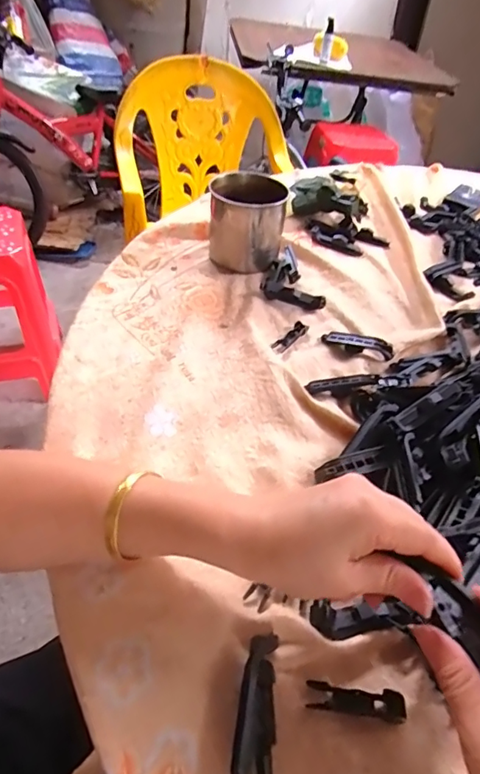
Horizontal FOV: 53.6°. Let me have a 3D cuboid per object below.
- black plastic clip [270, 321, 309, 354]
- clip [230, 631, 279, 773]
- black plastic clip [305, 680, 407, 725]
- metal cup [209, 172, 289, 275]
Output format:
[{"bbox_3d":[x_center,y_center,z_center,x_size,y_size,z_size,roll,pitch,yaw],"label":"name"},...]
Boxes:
[{"bbox_3d":[0.054,-0.053,0.502,0.014,0.007,0.054,32,49,24],"label":"black plastic clip"},{"bbox_3d":[0.010,0.180,0.269,0.022,0.014,0.073,8,44,1],"label":"clip"},{"bbox_3d":[0.067,0.182,0.275,0.054,0.015,0.014,10,44,4],"label":"black plastic clip"},{"bbox_3d":[0.010,-0.205,0.592,0.093,0.089,0.093,3,44,-3],"label":"metal cup"}]

